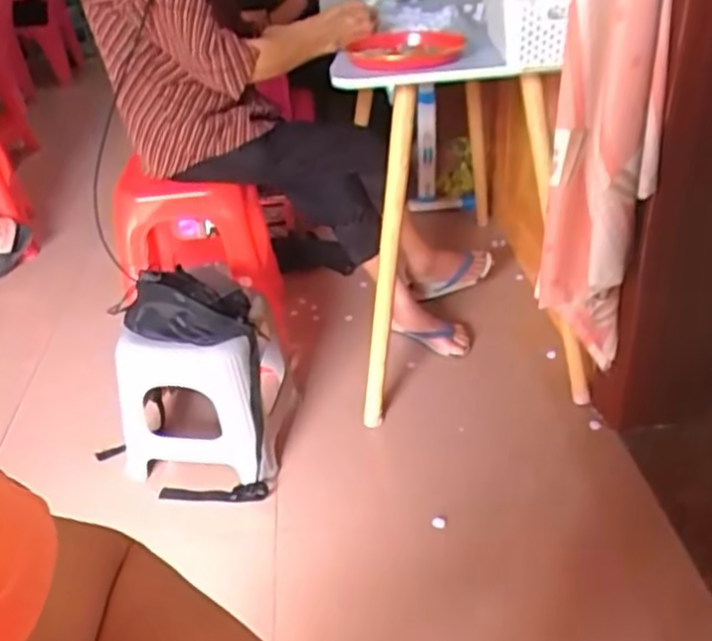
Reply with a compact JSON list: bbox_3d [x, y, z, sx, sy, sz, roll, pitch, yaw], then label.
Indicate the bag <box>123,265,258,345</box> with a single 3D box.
[{"bbox_3d":[-0.309,-0.032,1.358,0.227,0.082,0.143,4,35,12],"label":"bag"}]

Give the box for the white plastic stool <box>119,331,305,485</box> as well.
[{"bbox_3d":[-0.301,0.132,1.506,0.315,0.342,0.319,1,34,8],"label":"white plastic stool"}]

